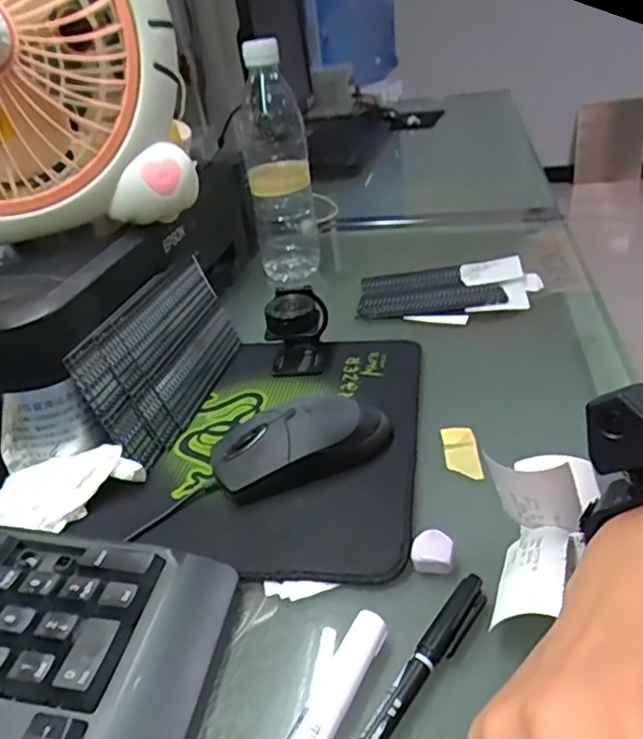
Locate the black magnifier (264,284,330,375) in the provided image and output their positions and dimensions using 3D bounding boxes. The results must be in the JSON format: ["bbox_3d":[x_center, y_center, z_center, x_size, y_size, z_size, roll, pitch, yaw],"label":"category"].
[{"bbox_3d":[-0.018,-0.032,0.487,0.048,0.057,0.055,3,32,3],"label":"black magnifier"}]

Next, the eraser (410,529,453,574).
[{"bbox_3d":[0.055,0.091,0.304,0.019,0.011,0.019,-1,31,11],"label":"eraser"}]

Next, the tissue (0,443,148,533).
[{"bbox_3d":[-0.153,0.073,0.360,0.090,0.026,0.040,-20,34,-6],"label":"tissue"}]

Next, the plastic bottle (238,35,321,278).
[{"bbox_3d":[-0.040,-0.203,0.617,0.076,0.226,0.066,-7,30,0],"label":"plastic bottle"}]

